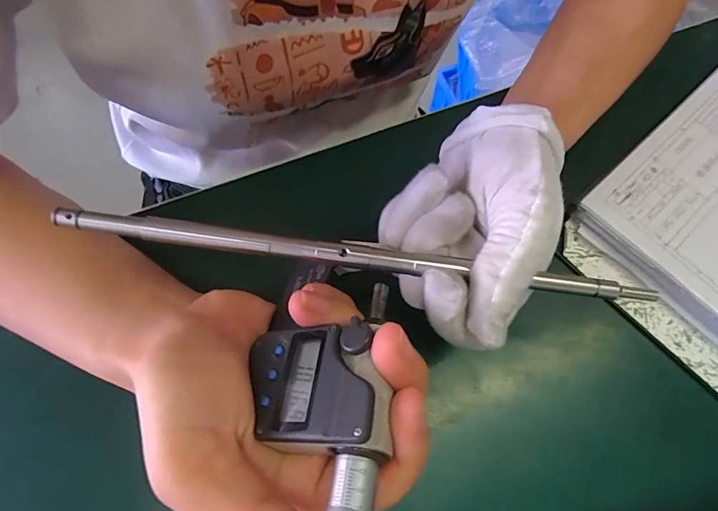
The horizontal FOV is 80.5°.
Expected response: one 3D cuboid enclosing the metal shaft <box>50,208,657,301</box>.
[{"bbox_3d":[0.002,0.001,0.172,0.232,0.008,0.009,7,69,-2],"label":"metal shaft"}]

